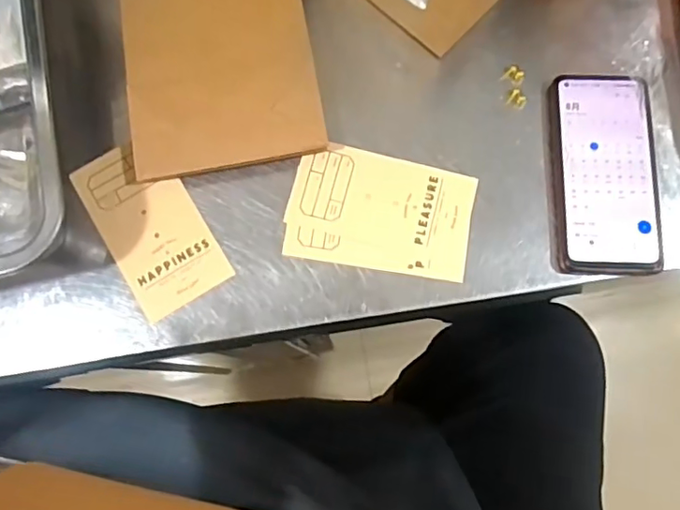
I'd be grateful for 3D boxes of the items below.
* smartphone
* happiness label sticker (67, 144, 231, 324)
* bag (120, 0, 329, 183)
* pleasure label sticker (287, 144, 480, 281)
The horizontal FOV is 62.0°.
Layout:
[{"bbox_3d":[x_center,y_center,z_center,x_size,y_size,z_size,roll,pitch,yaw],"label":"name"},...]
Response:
[{"bbox_3d":[0.206,-0.064,0.439,0.077,0.015,0.157,1,78,1],"label":"smartphone"},{"bbox_3d":[-0.148,-0.025,0.442,0.072,0.006,0.137,-32,79,-6],"label":"happiness label sticker"},{"bbox_3d":[-0.102,-0.184,0.464,0.148,0.025,0.241,-10,78,-1],"label":"bag"},{"bbox_3d":[0.032,-0.034,0.441,0.139,0.004,0.091,11,78,3],"label":"pleasure label sticker"}]

